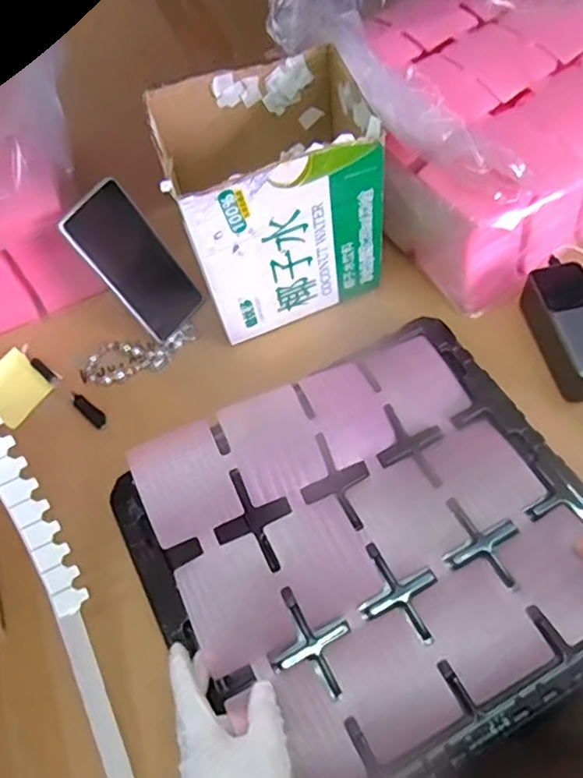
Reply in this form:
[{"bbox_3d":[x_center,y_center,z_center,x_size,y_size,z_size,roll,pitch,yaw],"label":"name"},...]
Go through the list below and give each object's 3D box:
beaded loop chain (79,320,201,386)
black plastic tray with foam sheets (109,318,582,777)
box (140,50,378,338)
[{"bbox_3d":[-0.163,-0.037,0.633,0.129,0.011,0.048,-18,61,-4],"label":"beaded loop chain"},{"bbox_3d":[0.071,0.115,0.485,0.355,0.055,0.335,-30,61,-14],"label":"black plastic tray with foam sheets"},{"bbox_3d":[-0.018,-0.188,0.583,0.187,0.186,0.148,-20,60,-6],"label":"box"}]

